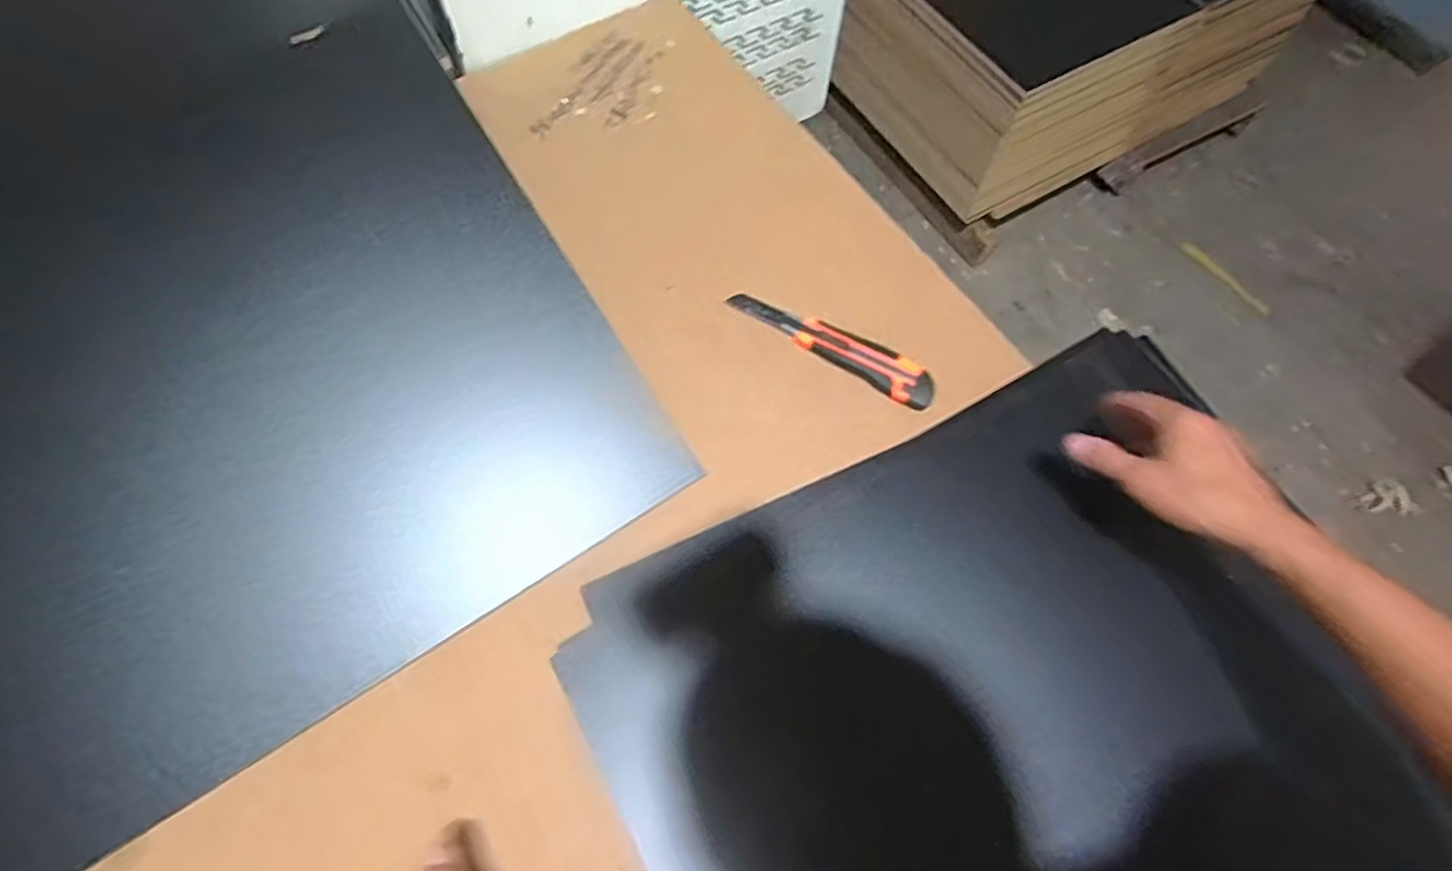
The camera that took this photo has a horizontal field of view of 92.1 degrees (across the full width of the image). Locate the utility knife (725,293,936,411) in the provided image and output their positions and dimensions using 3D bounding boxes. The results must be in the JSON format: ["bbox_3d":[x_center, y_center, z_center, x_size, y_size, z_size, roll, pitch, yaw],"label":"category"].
[{"bbox_3d":[0.102,-0.090,0.668,0.210,0.015,0.038,32,68,12],"label":"utility knife"}]

